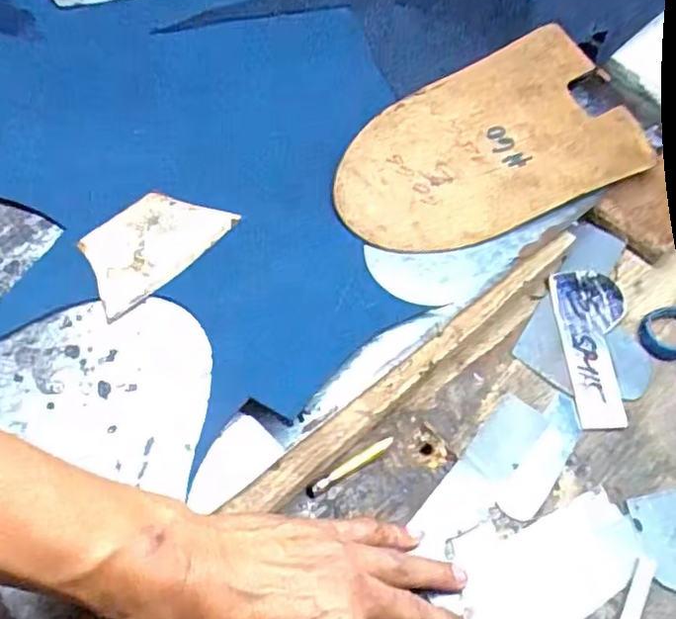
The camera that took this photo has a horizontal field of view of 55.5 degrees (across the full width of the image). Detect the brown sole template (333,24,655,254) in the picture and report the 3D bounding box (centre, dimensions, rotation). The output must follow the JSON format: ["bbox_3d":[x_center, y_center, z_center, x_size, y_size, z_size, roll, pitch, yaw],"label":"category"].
[{"bbox_3d":[0.111,-0.124,0.495,0.244,0.007,0.136,-26,74,-14],"label":"brown sole template"}]

